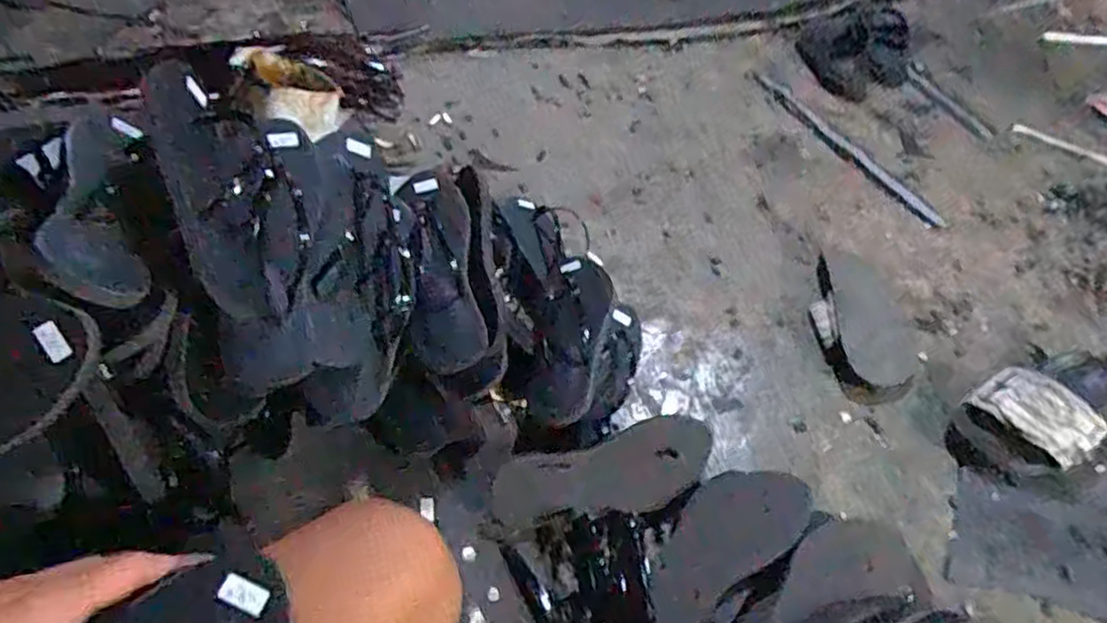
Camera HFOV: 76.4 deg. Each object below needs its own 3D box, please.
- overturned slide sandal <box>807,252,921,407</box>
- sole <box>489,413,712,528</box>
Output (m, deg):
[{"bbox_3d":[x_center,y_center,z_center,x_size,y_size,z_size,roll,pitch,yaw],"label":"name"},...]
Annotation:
[{"bbox_3d":[0.384,0.012,0.892,0.117,0.030,0.256,2,47,-1],"label":"overturned slide sandal"},{"bbox_3d":[0.053,0.161,0.692,0.224,0.028,0.079,-16,90,-7],"label":"sole"}]

